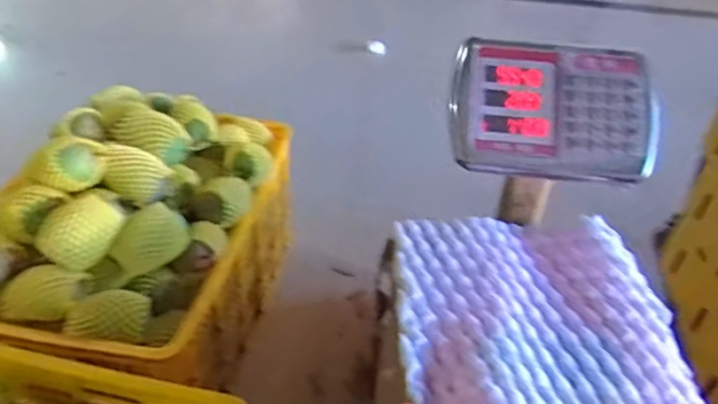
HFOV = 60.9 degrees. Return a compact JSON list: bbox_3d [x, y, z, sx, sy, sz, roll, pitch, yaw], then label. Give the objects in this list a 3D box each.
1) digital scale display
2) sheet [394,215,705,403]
[{"bbox_3d":[0.244,-0.111,0.739,0.263,0.036,0.165,1,78,-7],"label":"digital scale display"},{"bbox_3d":[0.185,0.153,0.594,0.272,0.021,0.404,1,39,-4],"label":"sheet"}]

